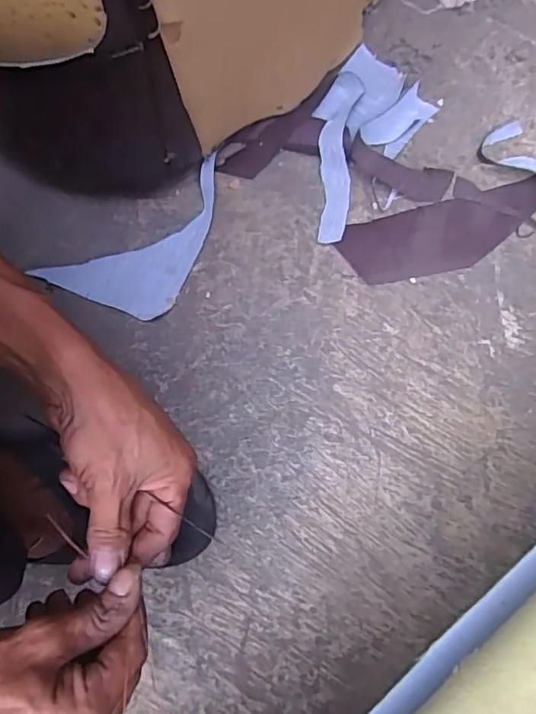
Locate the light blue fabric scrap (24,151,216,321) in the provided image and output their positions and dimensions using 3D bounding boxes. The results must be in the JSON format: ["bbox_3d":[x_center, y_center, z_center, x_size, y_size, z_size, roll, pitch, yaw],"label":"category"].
[{"bbox_3d":[-0.134,-0.132,0.567,0.130,0.023,0.171,20,78,7],"label":"light blue fabric scrap"}]

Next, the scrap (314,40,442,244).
[{"bbox_3d":[0.084,-0.225,0.583,0.100,0.022,0.202,35,80,9],"label":"scrap"}]

